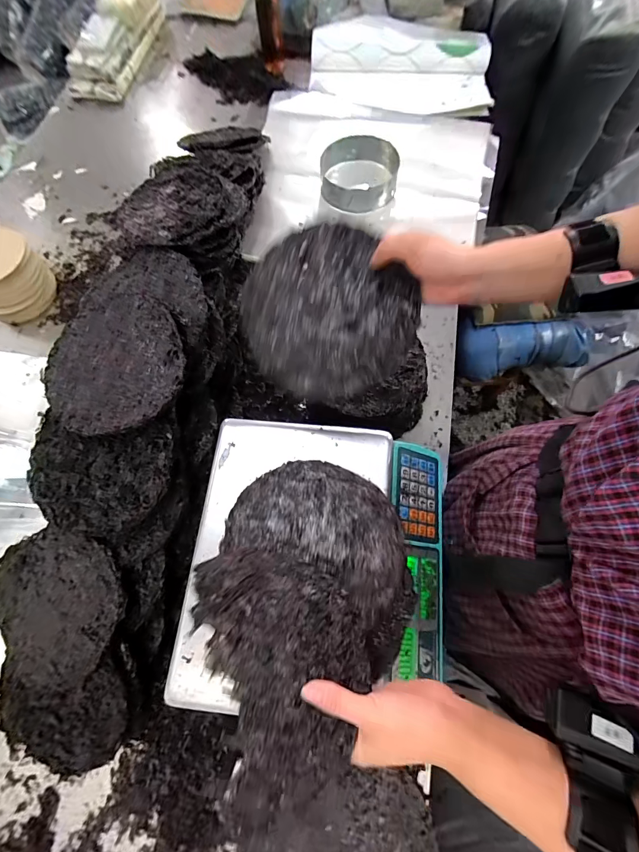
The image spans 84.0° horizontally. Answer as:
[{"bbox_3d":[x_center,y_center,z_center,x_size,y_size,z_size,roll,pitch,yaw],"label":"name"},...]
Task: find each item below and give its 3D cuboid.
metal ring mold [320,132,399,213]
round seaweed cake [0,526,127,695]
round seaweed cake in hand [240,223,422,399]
[{"bbox_3d":[0.090,-0.588,0.828,0.181,0.055,0.171,8,70,5],"label":"metal ring mold"},{"bbox_3d":[-0.358,0.244,0.480,0.194,0.020,0.194,-1,83,11],"label":"round seaweed cake"},{"bbox_3d":[0.008,-0.131,0.410,0.198,0.021,0.188,0,92,8],"label":"round seaweed cake in hand"}]

